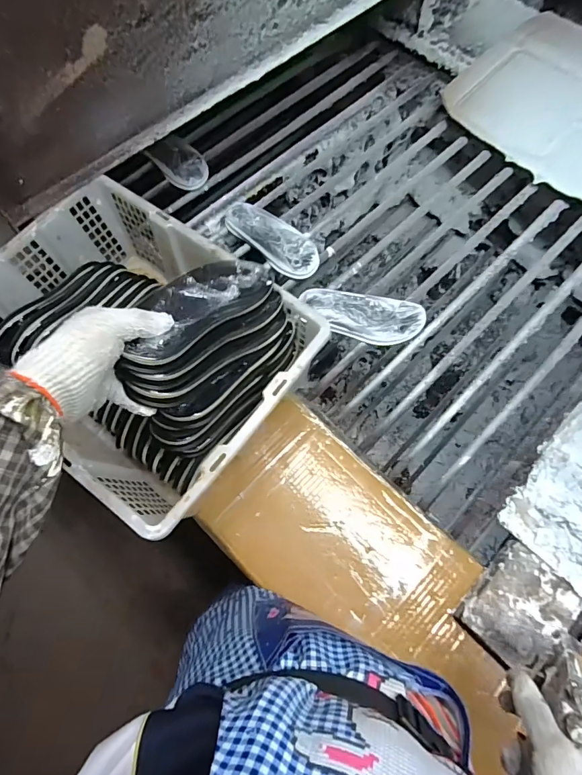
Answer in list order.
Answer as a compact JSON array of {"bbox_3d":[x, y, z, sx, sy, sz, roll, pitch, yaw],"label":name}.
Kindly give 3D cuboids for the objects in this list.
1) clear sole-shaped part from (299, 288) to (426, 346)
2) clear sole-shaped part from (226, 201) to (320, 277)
[{"bbox_3d":[0.130,-0.134,0.788,0.223,0.027,0.105,16,72,5],"label":"clear sole-shaped part"},{"bbox_3d":[-0.035,-0.307,0.860,0.087,0.028,0.231,-42,76,-12],"label":"clear sole-shaped part"}]

